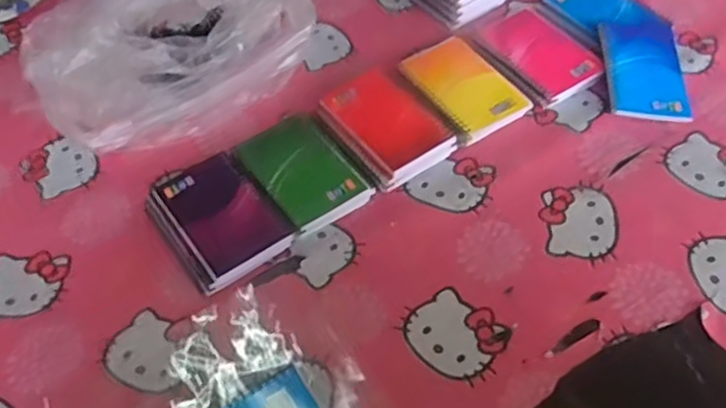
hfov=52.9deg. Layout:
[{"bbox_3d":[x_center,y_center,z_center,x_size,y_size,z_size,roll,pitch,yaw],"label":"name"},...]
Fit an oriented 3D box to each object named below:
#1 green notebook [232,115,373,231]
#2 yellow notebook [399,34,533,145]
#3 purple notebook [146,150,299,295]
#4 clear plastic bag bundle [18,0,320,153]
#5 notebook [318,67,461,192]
[{"bbox_3d":[-0.058,-0.032,0.721,0.087,0.020,0.124,-33,56,-19],"label":"green notebook"},{"bbox_3d":[0.109,-0.127,0.770,0.083,0.015,0.128,-26,54,-15],"label":"yellow notebook"},{"bbox_3d":[-0.138,0.014,0.689,0.097,0.021,0.127,-32,56,-19],"label":"purple notebook"},{"bbox_3d":[-0.225,-0.190,0.803,0.288,0.098,0.248,-37,58,-22],"label":"clear plastic bag bundle"},{"bbox_3d":[0.023,-0.080,0.750,0.091,0.029,0.128,-31,56,-18],"label":"notebook"}]

